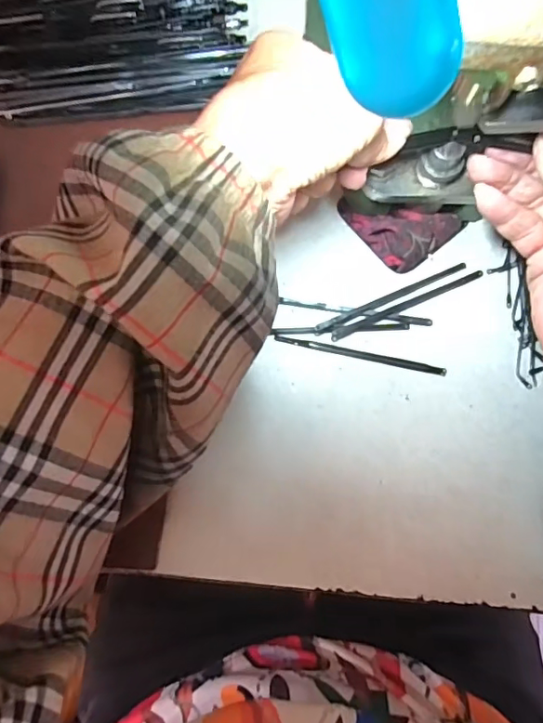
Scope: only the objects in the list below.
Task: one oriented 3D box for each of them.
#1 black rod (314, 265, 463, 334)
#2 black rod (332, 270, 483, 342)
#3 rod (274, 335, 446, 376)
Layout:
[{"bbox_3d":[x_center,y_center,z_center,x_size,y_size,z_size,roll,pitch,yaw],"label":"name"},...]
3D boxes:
[{"bbox_3d":[0.071,-0.039,0.310,0.098,0.004,0.008,-25,81,-4],"label":"black rod"},{"bbox_3d":[0.081,-0.035,0.310,0.098,0.004,0.006,-24,81,-4],"label":"black rod"},{"bbox_3d":[0.052,-0.004,0.304,0.100,0.004,0.004,12,80,2],"label":"rod"}]

